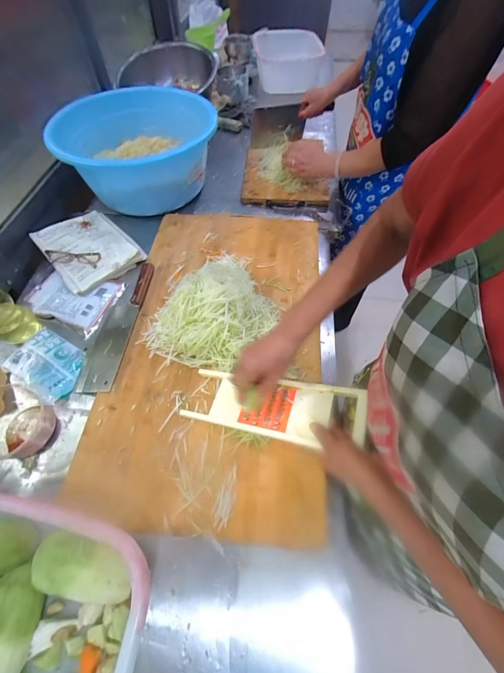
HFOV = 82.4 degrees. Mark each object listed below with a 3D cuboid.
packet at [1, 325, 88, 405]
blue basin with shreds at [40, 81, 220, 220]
[{"bbox_3d":[-0.453,0.062,0.637,0.154,0.035,0.123,25,64,18],"label":"packet"},{"bbox_3d":[-0.342,-0.575,0.893,0.461,0.192,0.473,0,60,0],"label":"blue basin with shreds"}]

